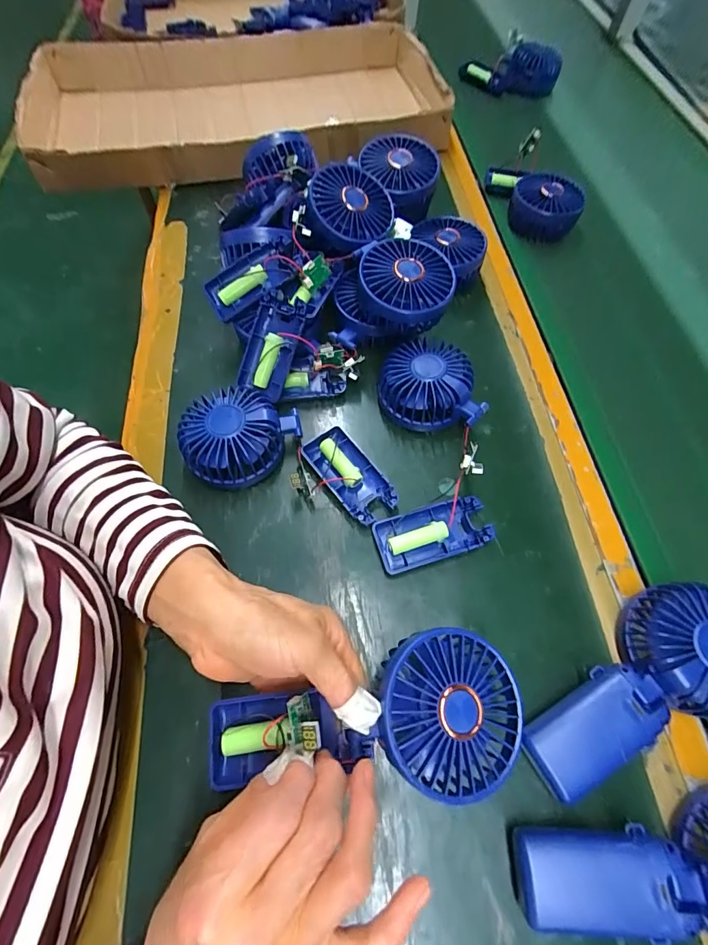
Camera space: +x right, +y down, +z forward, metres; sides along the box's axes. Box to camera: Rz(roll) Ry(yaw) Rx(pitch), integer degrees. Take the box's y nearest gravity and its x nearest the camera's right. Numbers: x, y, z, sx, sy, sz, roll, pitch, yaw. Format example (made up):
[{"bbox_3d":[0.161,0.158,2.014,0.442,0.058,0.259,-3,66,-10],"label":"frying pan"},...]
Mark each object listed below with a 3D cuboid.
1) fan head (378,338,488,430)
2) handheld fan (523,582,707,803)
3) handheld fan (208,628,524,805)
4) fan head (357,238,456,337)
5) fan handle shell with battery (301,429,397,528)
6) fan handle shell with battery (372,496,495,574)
[{"bbox_3d":[0.069,-0.081,0.384,0.092,0.047,0.083,0,63,-1],"label":"fan head"},{"bbox_3d":[0.190,0.141,0.279,0.172,0.048,0.080,-24,66,-12],"label":"handheld fan"},{"bbox_3d":[0.007,0.139,0.232,0.177,0.031,0.080,-7,63,-1],"label":"handheld fan"},{"bbox_3d":[0.047,-0.169,0.381,0.083,0.047,0.081,2,63,-2],"label":"fan head"},{"bbox_3d":[-0.004,0.003,0.361,0.044,0.025,0.090,-33,68,-16],"label":"fan handle shell with battery"},{"bbox_3d":[0.064,0.051,0.340,0.091,0.016,0.043,-15,64,-8],"label":"fan handle shell with battery"}]

